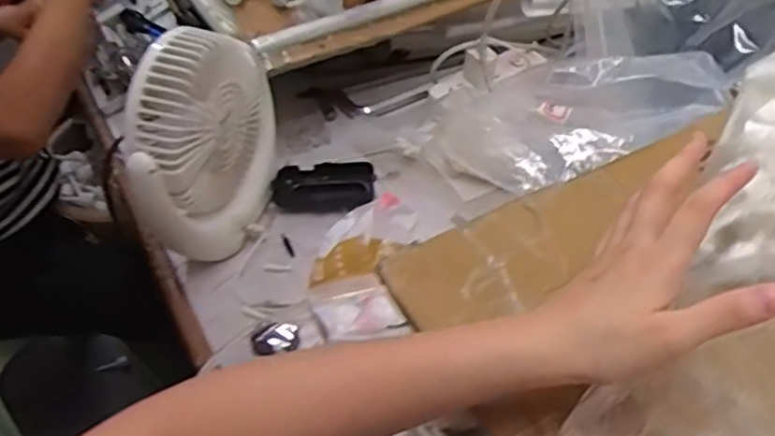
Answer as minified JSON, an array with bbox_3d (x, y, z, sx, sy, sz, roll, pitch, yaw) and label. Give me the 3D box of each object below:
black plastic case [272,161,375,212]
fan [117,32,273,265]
[{"bbox_3d":[-0.068,-0.033,0.736,0.107,0.031,0.054,5,47,12],"label":"black plastic case"},{"bbox_3d":[-0.171,-0.074,0.654,0.053,0.206,0.193,12,48,18],"label":"fan"}]

